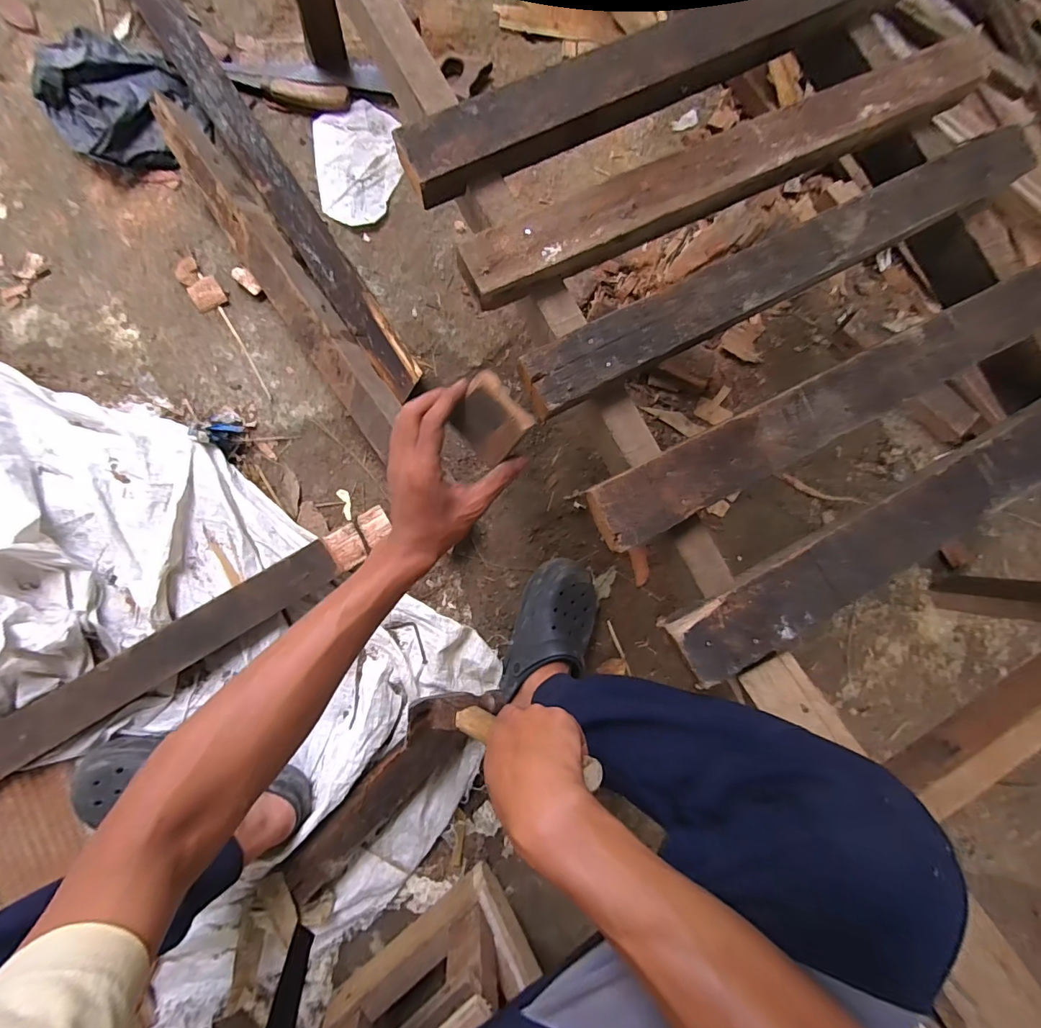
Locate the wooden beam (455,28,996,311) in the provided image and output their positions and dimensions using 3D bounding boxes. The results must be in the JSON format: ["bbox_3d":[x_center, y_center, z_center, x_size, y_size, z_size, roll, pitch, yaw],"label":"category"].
[{"bbox_3d":[0.218,-0.361,0.479,0.606,0.033,0.062,-26,94,-6],"label":"wooden beam"}]

